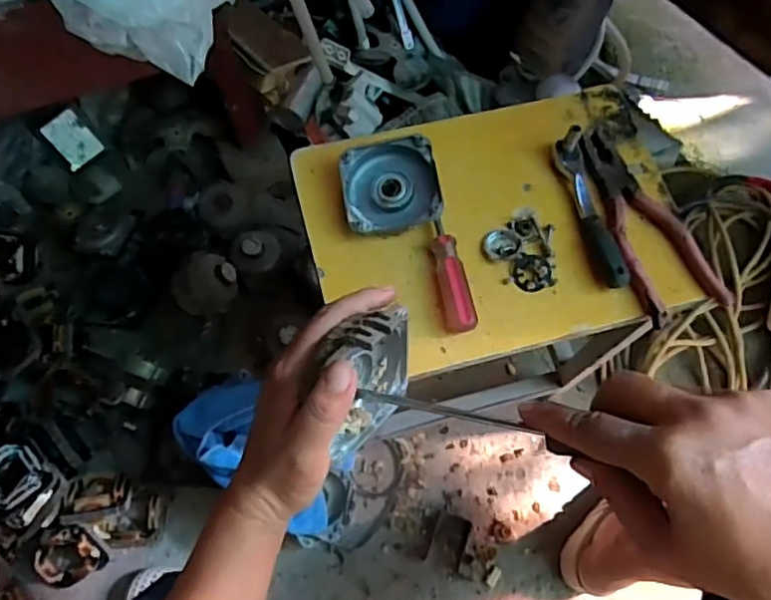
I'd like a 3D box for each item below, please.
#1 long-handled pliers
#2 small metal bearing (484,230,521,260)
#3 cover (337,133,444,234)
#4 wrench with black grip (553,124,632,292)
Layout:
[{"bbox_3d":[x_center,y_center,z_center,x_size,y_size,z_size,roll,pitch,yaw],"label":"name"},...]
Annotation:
[{"bbox_3d":[0.223,-0.072,0.543,0.073,0.015,0.195,-21,68,-9],"label":"long-handled pliers"},{"bbox_3d":[0.104,-0.049,0.537,0.030,0.006,0.026,3,66,1],"label":"small metal bearing"},{"bbox_3d":[0.004,-0.101,0.534,0.081,0.028,0.081,-8,66,-4],"label":"cover"},{"bbox_3d":[0.185,-0.082,0.535,0.020,0.042,0.148,-13,67,-6],"label":"wrench with black grip"}]

